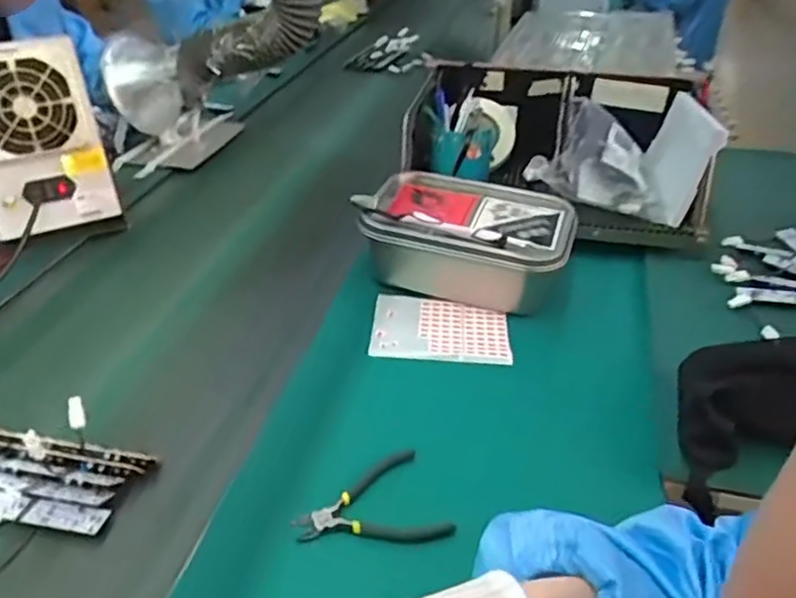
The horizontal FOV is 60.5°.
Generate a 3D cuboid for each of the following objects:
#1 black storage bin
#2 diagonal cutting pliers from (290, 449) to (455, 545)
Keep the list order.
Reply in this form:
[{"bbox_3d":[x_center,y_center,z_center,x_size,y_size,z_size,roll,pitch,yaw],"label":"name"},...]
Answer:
[{"bbox_3d":[0.247,-0.233,1.033,0.431,0.147,0.324,6,36,11],"label":"black storage bin"},{"bbox_3d":[-0.023,0.177,0.563,0.117,0.016,0.090,-17,38,-21],"label":"diagonal cutting pliers"}]

